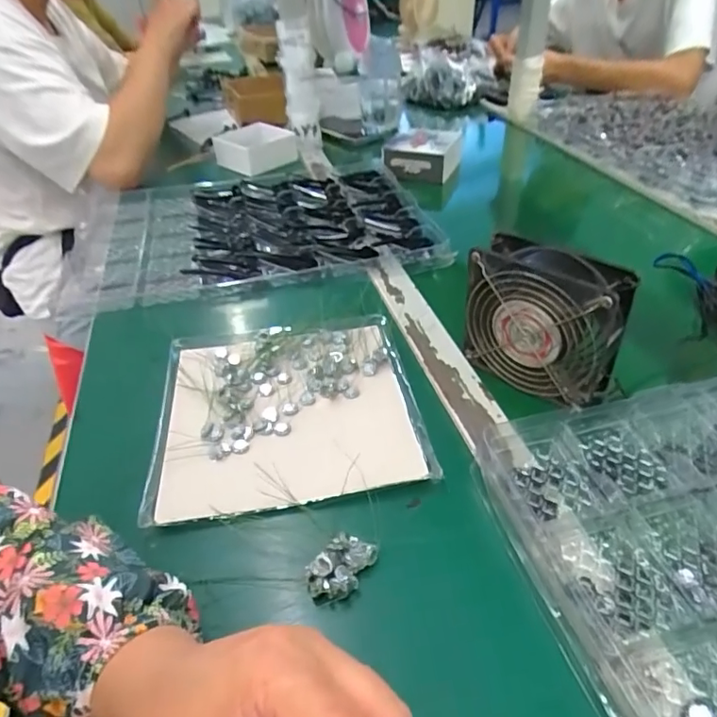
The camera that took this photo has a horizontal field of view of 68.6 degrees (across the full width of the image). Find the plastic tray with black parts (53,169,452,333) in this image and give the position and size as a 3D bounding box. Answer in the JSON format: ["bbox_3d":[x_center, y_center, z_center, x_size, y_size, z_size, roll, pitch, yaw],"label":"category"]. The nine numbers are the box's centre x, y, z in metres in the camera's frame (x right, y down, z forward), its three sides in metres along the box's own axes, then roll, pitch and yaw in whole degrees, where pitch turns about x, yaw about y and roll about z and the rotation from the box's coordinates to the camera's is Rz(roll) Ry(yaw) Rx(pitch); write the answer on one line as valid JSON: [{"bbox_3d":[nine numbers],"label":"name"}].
[{"bbox_3d":[-0.149,-0.182,0.695,0.447,0.020,0.345,-15,39,-13],"label":"plastic tray with black parts"}]

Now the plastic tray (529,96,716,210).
[{"bbox_3d":[0.543,-0.388,0.910,0.313,0.040,0.529,-11,39,-9],"label":"plastic tray"}]

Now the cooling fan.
[{"bbox_3d":[0.147,-0.027,0.427,0.043,0.118,0.117,-33,47,-32],"label":"cooling fan"}]

